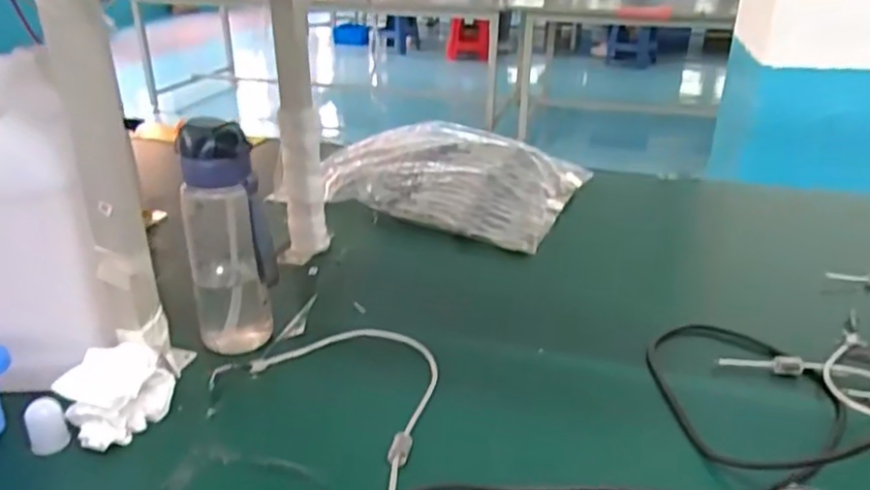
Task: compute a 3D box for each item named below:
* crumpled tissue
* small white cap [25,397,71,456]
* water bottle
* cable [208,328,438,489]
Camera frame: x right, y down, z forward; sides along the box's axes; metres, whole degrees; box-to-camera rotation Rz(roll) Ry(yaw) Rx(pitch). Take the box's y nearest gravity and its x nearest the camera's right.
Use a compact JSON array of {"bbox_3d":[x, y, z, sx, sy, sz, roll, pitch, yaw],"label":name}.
[{"bbox_3d":[-0.283,0.132,0.583,0.063,0.054,0.087,16,29,24],"label":"crumpled tissue"},{"bbox_3d":[-0.330,0.153,0.558,0.029,0.037,0.028,-10,29,-23],"label":"small white cap"},{"bbox_3d":[-0.208,-0.004,0.661,0.075,0.240,0.062,-7,28,-18],"label":"water bottle"},{"bbox_3d":[-0.075,0.136,0.638,0.220,0.020,0.194,18,31,29],"label":"cable"}]

